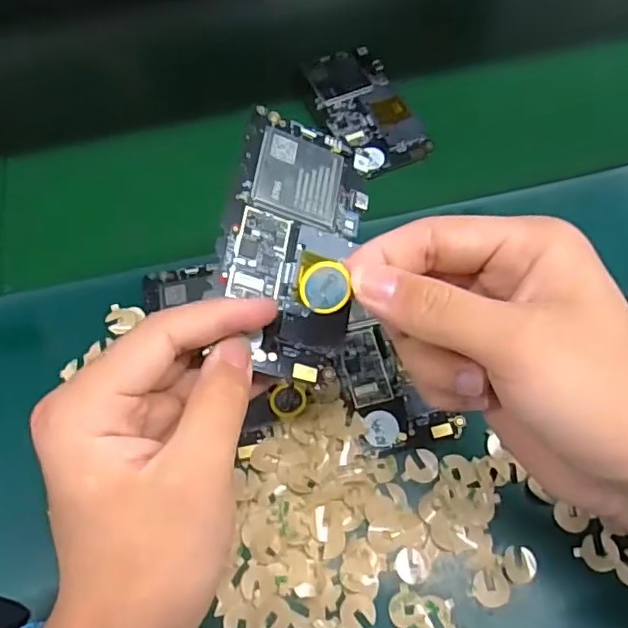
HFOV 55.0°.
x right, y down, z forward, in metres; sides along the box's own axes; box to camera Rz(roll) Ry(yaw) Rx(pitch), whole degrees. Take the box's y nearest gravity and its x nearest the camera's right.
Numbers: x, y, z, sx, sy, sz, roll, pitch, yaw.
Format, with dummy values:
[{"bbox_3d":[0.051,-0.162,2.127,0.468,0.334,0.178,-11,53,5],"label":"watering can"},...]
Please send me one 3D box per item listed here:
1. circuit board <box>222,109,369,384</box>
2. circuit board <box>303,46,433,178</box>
[{"bbox_3d":[-0.008,-0.033,0.279,0.062,0.004,0.122,16,70,-19],"label":"circuit board"},{"bbox_3d":[0.036,-0.156,0.452,0.060,0.011,0.121,-21,62,-8],"label":"circuit board"}]

